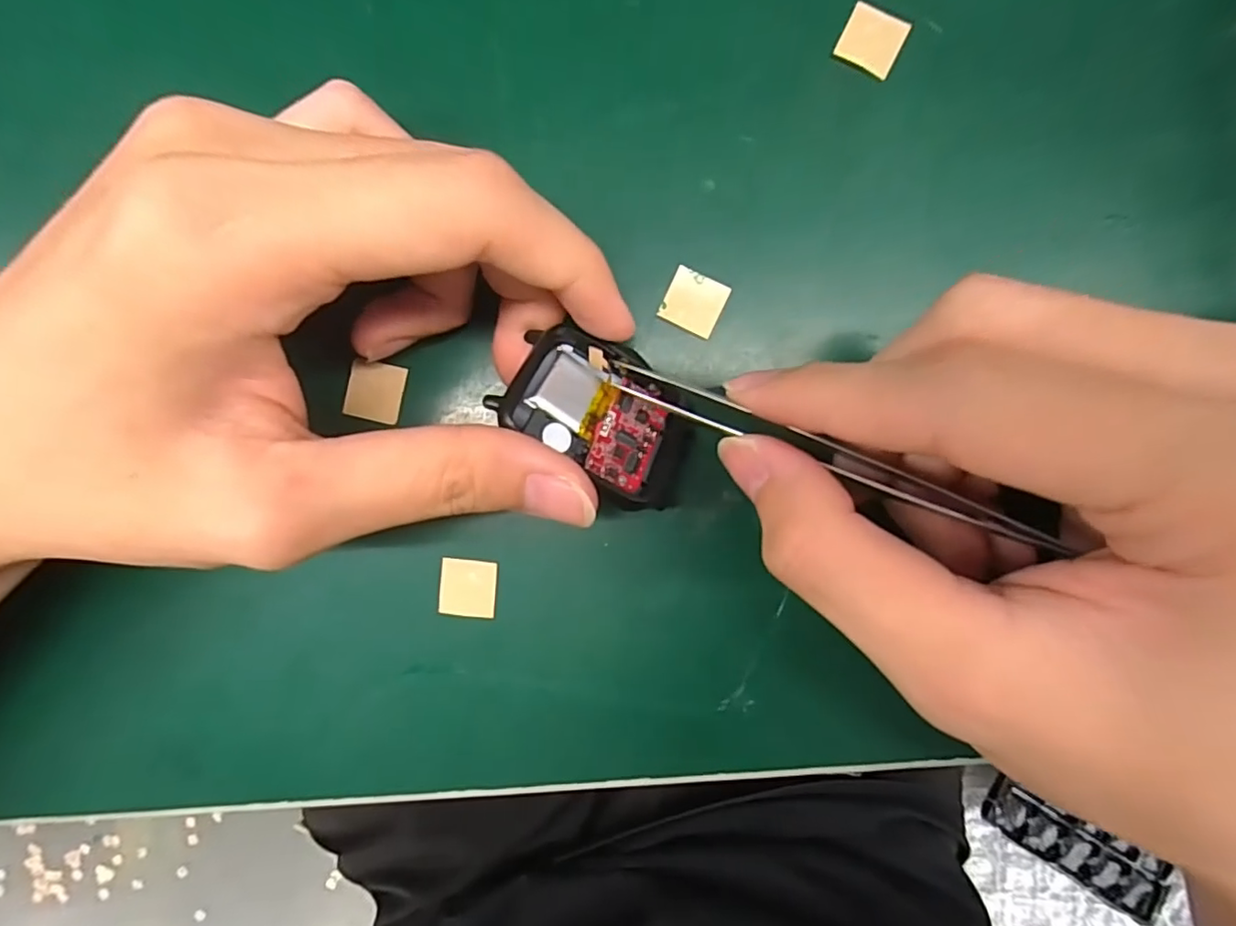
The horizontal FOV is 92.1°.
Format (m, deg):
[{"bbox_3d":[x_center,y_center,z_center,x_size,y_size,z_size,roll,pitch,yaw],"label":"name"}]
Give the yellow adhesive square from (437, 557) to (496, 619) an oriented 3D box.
[{"bbox_3d":[-0.041,0.035,0.164,0.015,0.004,0.015,5,91,5],"label":"yellow adhesive square"}]

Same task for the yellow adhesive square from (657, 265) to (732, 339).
[{"bbox_3d":[0.020,-0.043,0.159,0.015,0.004,0.015,25,87,2],"label":"yellow adhesive square"}]

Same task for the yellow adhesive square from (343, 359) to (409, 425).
[{"bbox_3d":[-0.066,-0.019,0.161,0.015,0.004,0.015,12,92,0],"label":"yellow adhesive square"}]

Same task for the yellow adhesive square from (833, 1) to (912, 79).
[{"bbox_3d":[0.066,-0.110,0.155,0.015,0.004,0.015,26,92,1],"label":"yellow adhesive square"}]

